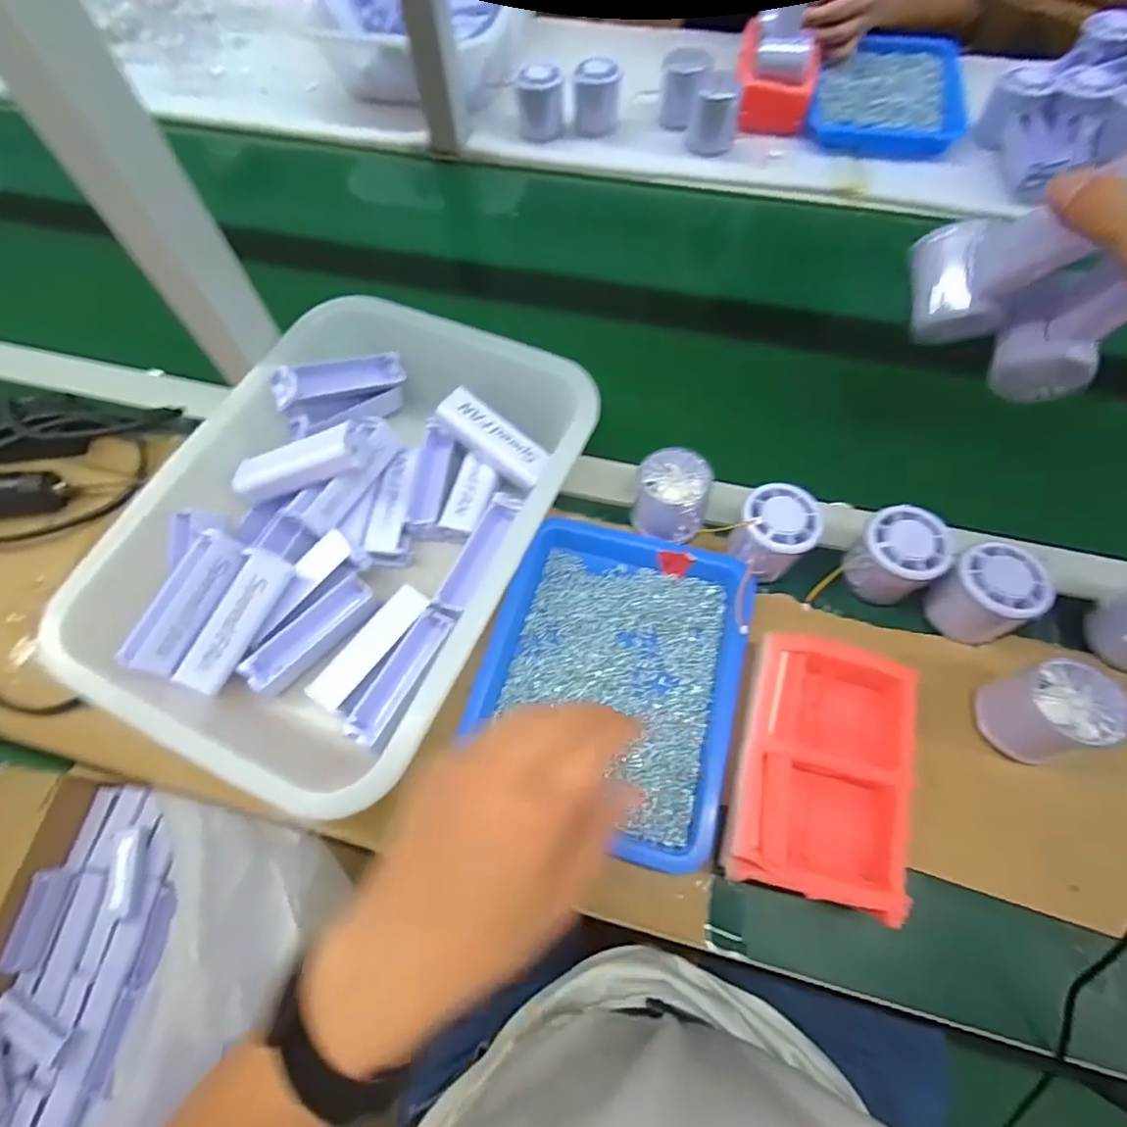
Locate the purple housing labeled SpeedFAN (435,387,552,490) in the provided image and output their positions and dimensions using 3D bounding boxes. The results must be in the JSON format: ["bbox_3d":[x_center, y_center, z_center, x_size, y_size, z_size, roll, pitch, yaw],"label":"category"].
[{"bbox_3d":[-0.057,-0.101,0.469,0.094,0.035,0.032,38,70,-2],"label":"purple housing labeled SpeedFAN"}]

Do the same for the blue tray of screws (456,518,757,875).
[{"bbox_3d":[0.037,0.075,0.410,0.175,0.034,0.219,15,66,9],"label":"blue tray of screws"}]

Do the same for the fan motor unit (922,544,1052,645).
[{"bbox_3d":[0.298,0.022,0.409,0.056,0.057,0.057,-37,68,-15],"label":"fan motor unit"}]

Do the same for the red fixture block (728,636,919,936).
[{"bbox_3d":[0.163,0.125,0.370,0.096,0.047,0.159,14,65,8],"label":"red fixture block"}]

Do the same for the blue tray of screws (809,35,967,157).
[{"bbox_3d":[0.385,-0.557,0.682,0.162,0.033,0.201,12,65,8],"label":"blue tray of screws"}]

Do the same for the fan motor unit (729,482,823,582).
[{"bbox_3d":[0.159,-0.022,0.437,0.053,0.055,0.059,22,67,12],"label":"fan motor unit"}]

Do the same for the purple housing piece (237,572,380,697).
[{"bbox_3d":[-0.185,0.050,0.422,0.030,0.015,0.102,39,71,18],"label":"purple housing piece"}]

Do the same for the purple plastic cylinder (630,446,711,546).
[{"bbox_3d":[0.084,-0.052,0.454,0.054,0.052,0.058,-1,64,2],"label":"purple plastic cylinder"}]

